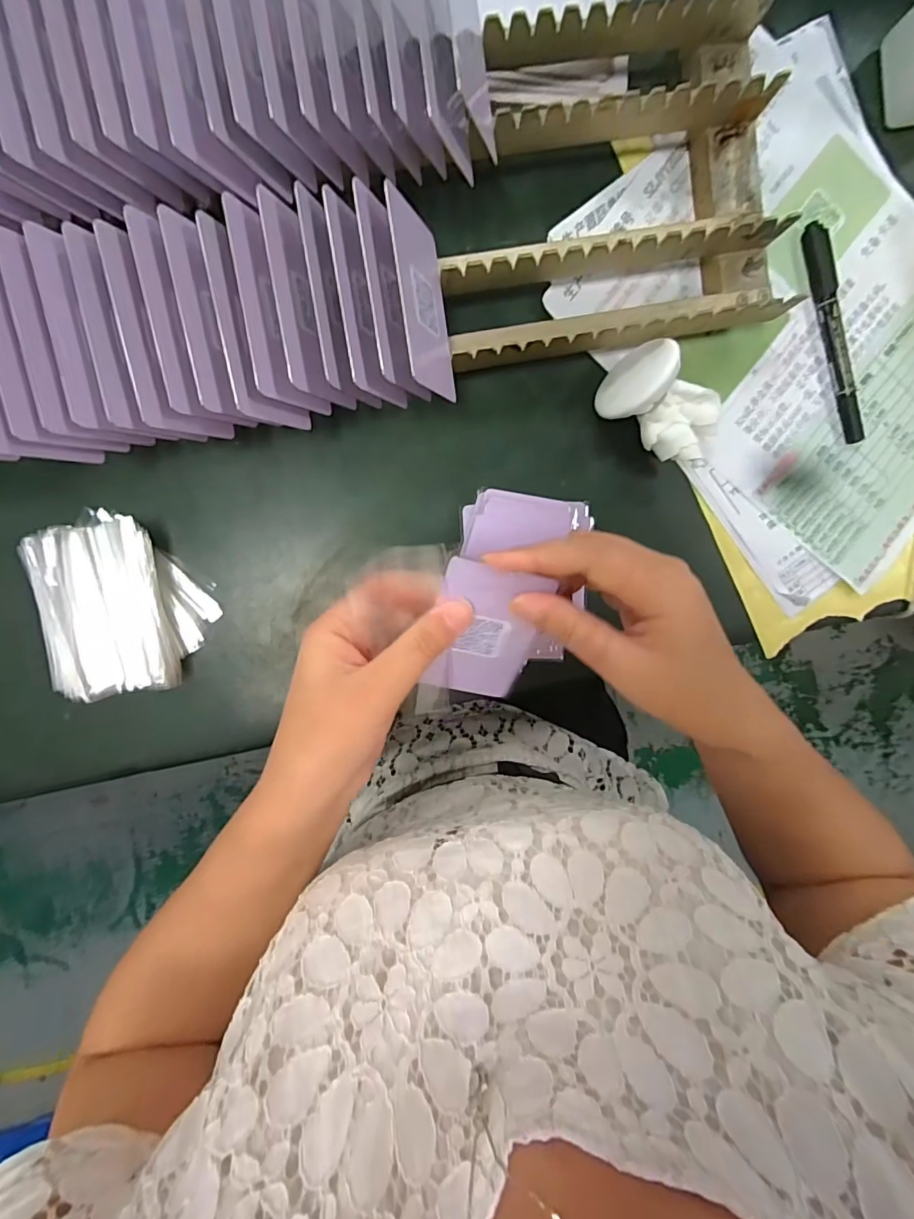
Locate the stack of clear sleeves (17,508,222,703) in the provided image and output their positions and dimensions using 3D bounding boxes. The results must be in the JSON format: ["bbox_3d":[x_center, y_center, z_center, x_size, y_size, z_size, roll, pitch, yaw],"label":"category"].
[{"bbox_3d":[-0.197,-0.004,0.301,0.084,0.034,0.107,-8,98,-4],"label":"stack of clear sleeves"}]

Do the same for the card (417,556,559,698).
[{"bbox_3d":[0.014,0.014,0.258,0.052,0.008,0.079,9,121,-12],"label":"card"}]

